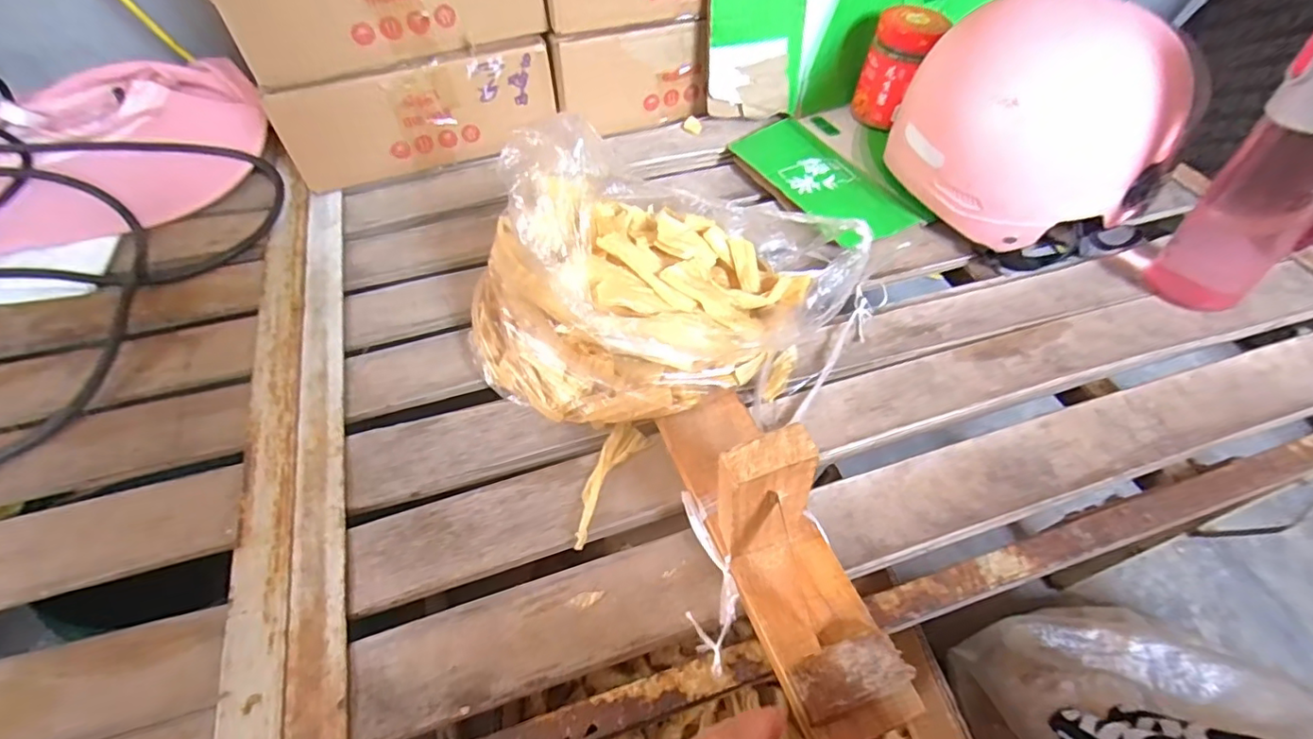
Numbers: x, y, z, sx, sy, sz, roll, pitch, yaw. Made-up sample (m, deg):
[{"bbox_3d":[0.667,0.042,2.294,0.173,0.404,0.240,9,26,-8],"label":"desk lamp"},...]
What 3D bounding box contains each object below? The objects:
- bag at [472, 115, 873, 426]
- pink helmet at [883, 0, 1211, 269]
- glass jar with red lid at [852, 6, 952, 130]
[{"bbox_3d":[-0.008,-0.067,0.394,0.248,0.174,0.192,26,58,19],"label":"bag"},{"bbox_3d":[0.334,-0.219,0.507,0.214,0.165,0.195,36,61,24],"label":"pink helmet"},{"bbox_3d":[0.252,-0.317,0.615,0.068,0.105,0.064,23,55,15],"label":"glass jar with red lid"}]

